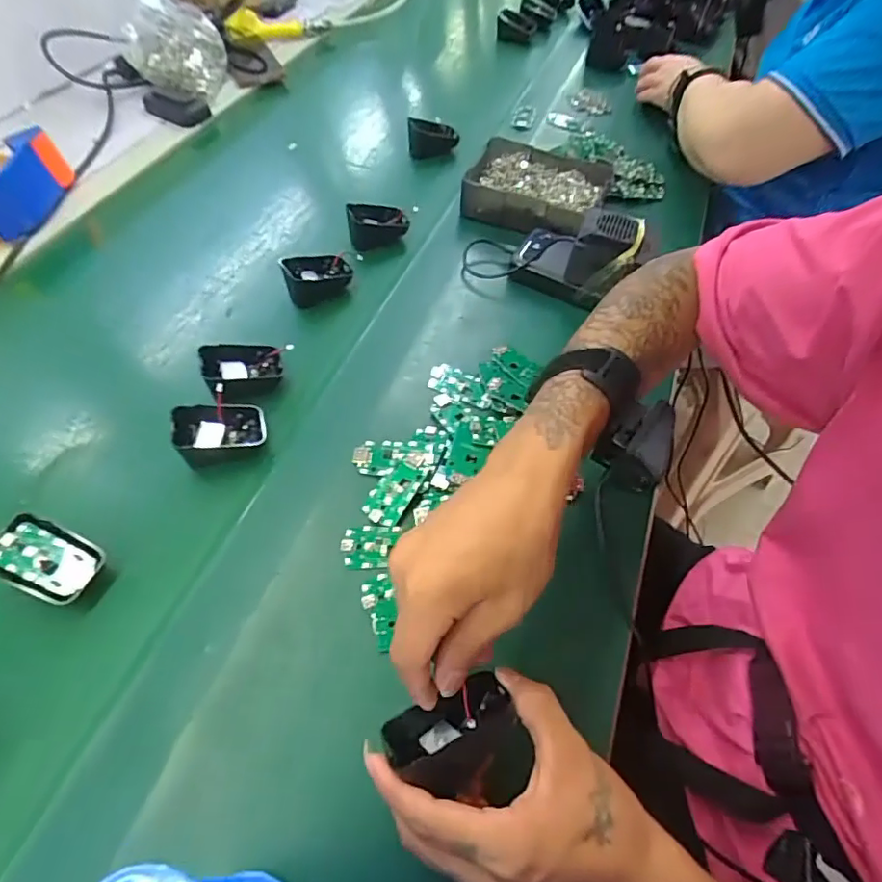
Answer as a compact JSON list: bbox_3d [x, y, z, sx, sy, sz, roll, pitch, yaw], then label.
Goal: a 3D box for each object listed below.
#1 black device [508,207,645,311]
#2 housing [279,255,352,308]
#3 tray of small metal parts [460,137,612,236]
[{"bbox_3d":[0.138,-0.195,0.555,0.121,0.077,0.069,23,57,16],"label":"black device"},{"bbox_3d":[-0.126,-0.170,0.563,0.070,0.033,0.049,-23,57,-16],"label":"housing"},{"bbox_3d":[0.115,-0.308,0.650,0.158,0.039,0.150,18,56,13],"label":"tray of small metal parts"}]

